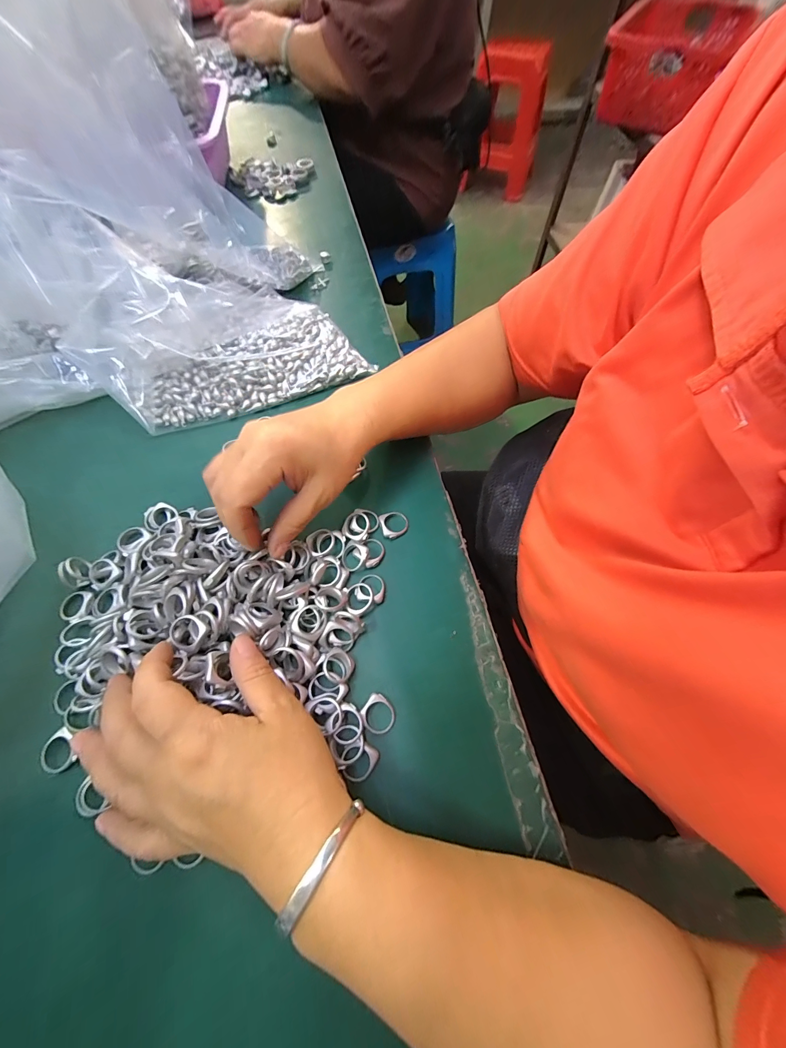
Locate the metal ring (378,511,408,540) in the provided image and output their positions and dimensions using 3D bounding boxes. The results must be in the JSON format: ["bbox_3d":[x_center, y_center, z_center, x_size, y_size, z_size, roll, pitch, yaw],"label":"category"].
[{"bbox_3d":[0.001,0.000,0.285,0.022,0.005,0.022,0,64,0],"label":"metal ring"}]

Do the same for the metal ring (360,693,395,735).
[{"bbox_3d":[-0.010,0.119,0.224,0.020,0.005,0.021,0,64,0],"label":"metal ring"}]

